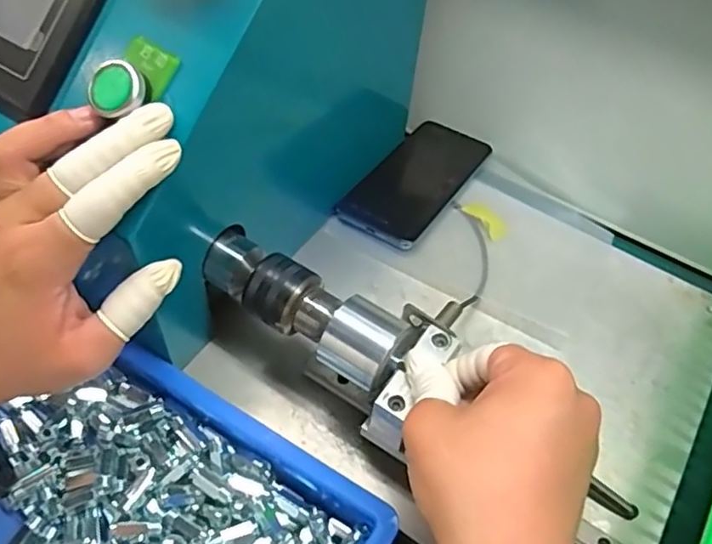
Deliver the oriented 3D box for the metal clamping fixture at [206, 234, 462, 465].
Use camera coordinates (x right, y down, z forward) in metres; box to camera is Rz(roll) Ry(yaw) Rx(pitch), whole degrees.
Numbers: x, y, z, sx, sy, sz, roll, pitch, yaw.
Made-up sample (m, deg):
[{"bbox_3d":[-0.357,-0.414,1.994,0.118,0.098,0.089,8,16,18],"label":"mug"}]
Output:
[{"bbox_3d":[-0.020,0.026,0.368,0.150,0.054,0.062,34,58,13],"label":"metal clamping fixture"}]

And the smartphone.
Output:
[{"bbox_3d":[0.052,-0.078,0.531,0.071,0.015,0.149,30,57,17],"label":"smartphone"}]

